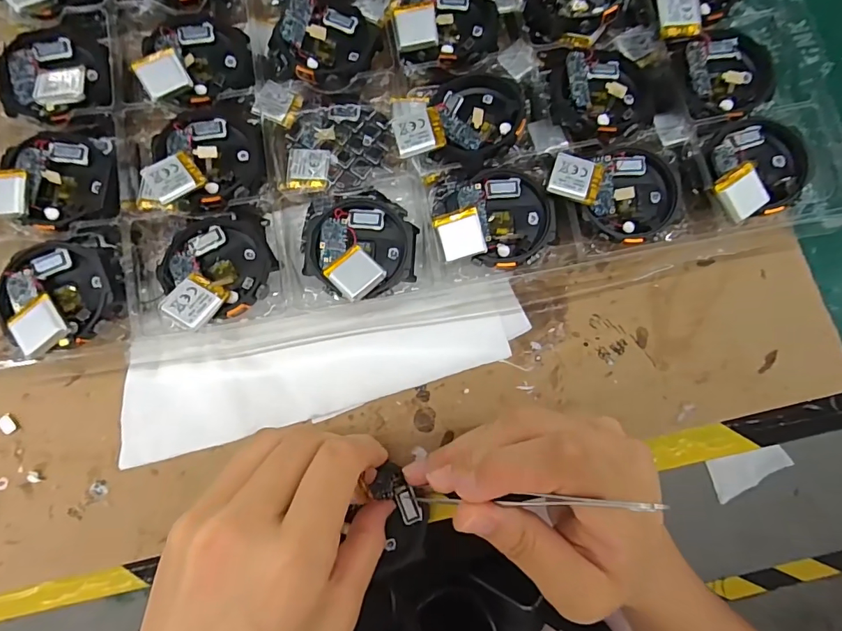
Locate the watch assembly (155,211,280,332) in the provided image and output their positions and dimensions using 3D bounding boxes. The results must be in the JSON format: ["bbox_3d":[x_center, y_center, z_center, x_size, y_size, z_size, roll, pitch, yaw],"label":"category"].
[{"bbox_3d":[-0.096,-0.023,0.219,0.055,0.012,0.050,4,60,-7],"label":"watch assembly"}]

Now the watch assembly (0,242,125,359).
[{"bbox_3d":[-0.164,-0.009,0.211,0.052,0.016,0.049,2,68,-6],"label":"watch assembly"}]

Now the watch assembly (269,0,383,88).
[{"bbox_3d":[-0.049,-0.148,0.240,0.050,0.009,0.057,23,79,3],"label":"watch assembly"}]

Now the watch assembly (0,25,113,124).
[{"bbox_3d":[-0.186,-0.124,0.228,0.052,0.012,0.055,0,79,-2],"label":"watch assembly"}]

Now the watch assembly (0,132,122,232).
[{"bbox_3d":[-0.181,-0.065,0.223,0.058,0.011,0.047,-16,82,-17],"label":"watch assembly"}]

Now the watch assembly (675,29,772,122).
[{"bbox_3d":[0.161,-0.126,0.240,0.053,0.012,0.044,-28,81,-7],"label":"watch assembly"}]

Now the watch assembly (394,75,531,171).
[{"bbox_3d":[0.019,-0.101,0.228,0.064,0.013,0.056,-6,79,-3],"label":"watch assembly"}]

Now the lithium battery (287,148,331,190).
[{"bbox_3d":[-0.059,-0.077,0.238,0.021,0.004,0.023,3,79,-1],"label":"lithium battery"}]

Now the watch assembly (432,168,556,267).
[{"bbox_3d":[0.035,-0.047,0.223,0.055,0.014,0.047,-8,82,-12],"label":"watch assembly"}]

